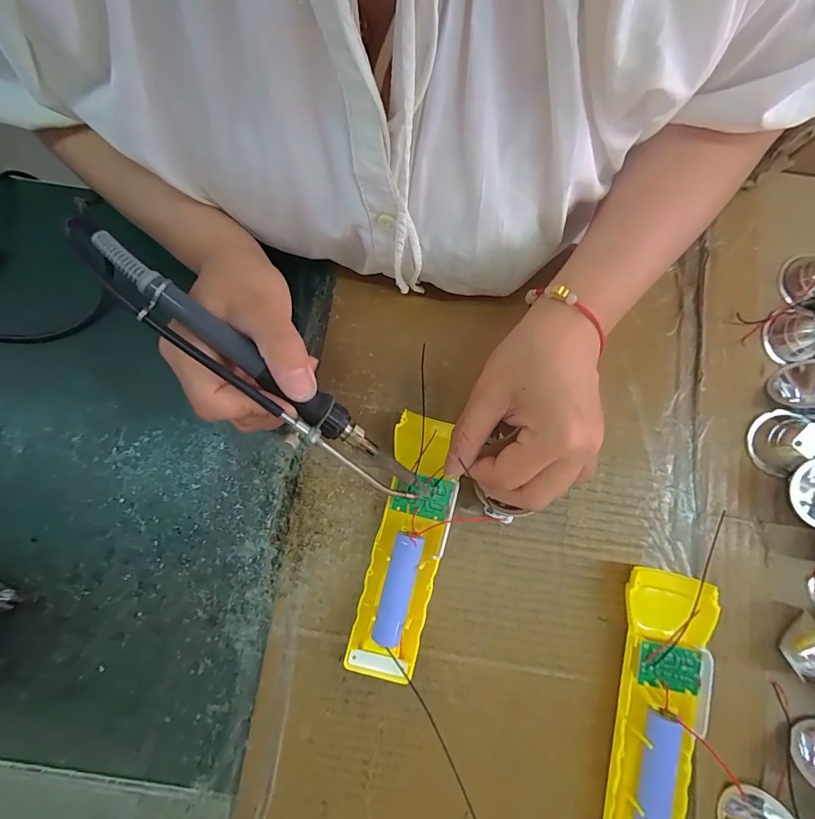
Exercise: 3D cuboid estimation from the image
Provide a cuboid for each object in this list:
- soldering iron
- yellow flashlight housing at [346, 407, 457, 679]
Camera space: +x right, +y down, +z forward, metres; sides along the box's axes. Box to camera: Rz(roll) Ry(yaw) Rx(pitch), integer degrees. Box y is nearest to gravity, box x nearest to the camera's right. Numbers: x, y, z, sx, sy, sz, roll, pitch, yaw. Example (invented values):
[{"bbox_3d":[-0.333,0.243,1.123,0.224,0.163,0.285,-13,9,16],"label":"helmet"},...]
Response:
[{"bbox_3d":[-0.076,-0.018,0.219,0.205,0.021,0.027,40,79,-13],"label":"soldering iron"},{"bbox_3d":[0.000,0.081,0.259,0.043,0.025,0.155,12,83,2],"label":"yellow flashlight housing"}]

